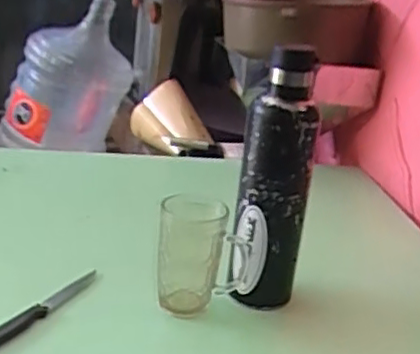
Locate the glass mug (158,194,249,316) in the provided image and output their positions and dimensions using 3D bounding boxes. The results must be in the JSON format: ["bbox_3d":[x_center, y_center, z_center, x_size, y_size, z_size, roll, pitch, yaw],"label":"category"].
[{"bbox_3d":[-0.010,0.095,0.796,0.104,0.132,0.068,5,21,-5],"label":"glass mug"}]

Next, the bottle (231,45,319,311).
[{"bbox_3d":[0.074,0.012,0.764,0.076,0.307,0.062,8,21,4],"label":"bottle"}]

